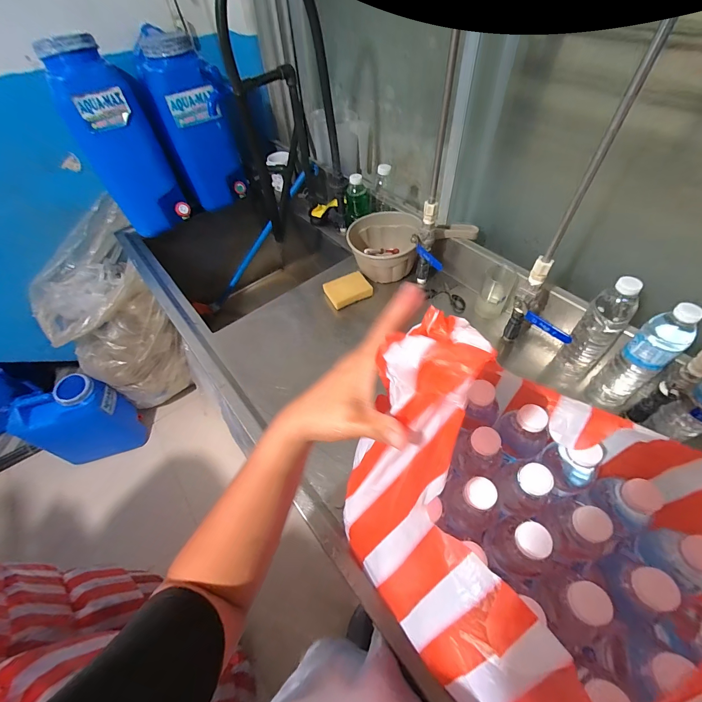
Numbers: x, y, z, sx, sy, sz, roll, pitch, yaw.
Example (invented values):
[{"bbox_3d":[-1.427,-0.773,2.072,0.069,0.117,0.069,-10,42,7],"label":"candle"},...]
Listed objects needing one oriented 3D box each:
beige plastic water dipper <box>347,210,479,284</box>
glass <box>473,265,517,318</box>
[{"bbox_3d":[0.132,-0.267,0.833,0.275,0.111,0.172,-12,53,-5],"label":"beige plastic water dipper"},{"bbox_3d":[0.307,-0.125,0.725,0.060,0.104,0.048,20,57,18],"label":"glass"}]

